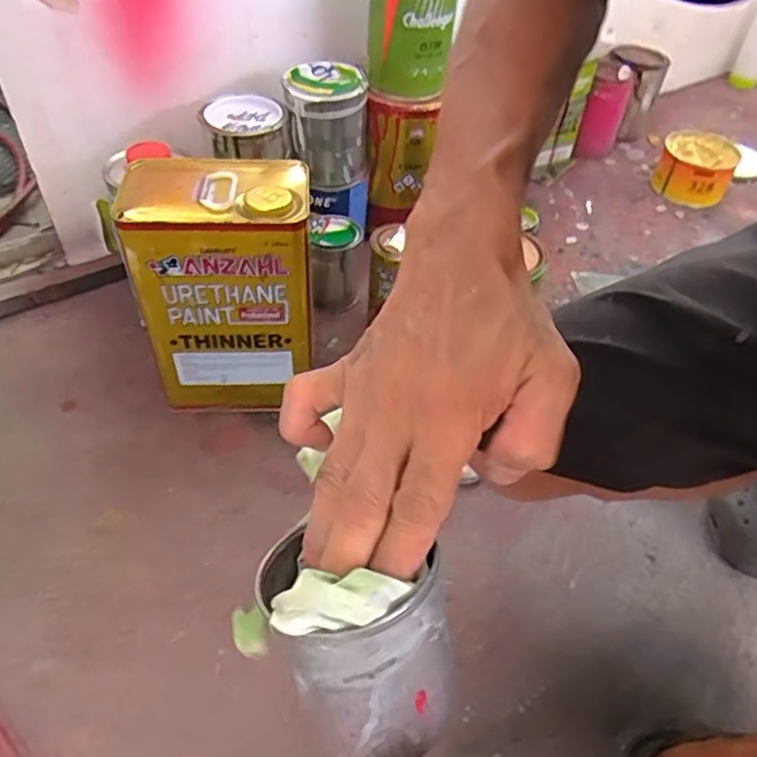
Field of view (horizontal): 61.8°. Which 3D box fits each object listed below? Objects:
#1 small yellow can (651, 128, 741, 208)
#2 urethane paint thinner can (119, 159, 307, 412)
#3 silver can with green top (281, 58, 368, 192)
[{"bbox_3d":[0.540,-0.356,1.084,0.123,0.071,0.147,24,51,17],"label":"small yellow can"},{"bbox_3d":[-0.150,-0.093,0.652,0.164,0.227,0.112,-3,48,-5],"label":"urethane paint thinner can"},{"bbox_3d":[-0.065,-0.311,0.782,0.094,0.115,0.087,-4,49,-7],"label":"silver can with green top"}]

